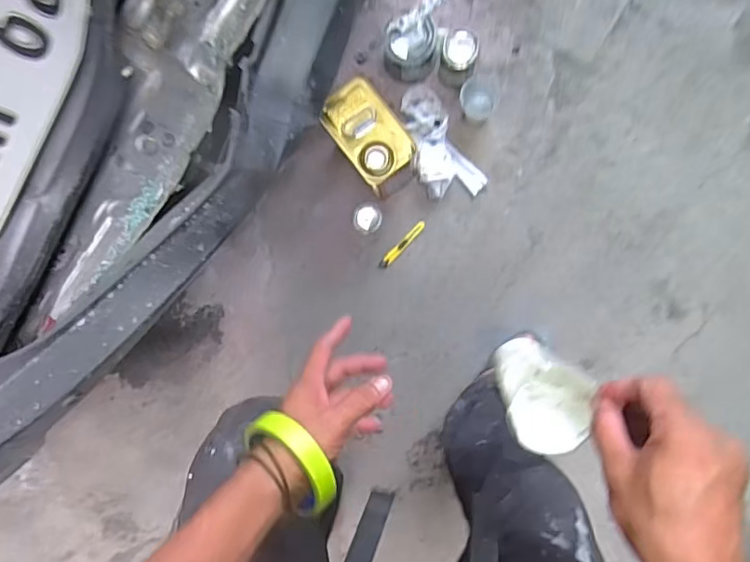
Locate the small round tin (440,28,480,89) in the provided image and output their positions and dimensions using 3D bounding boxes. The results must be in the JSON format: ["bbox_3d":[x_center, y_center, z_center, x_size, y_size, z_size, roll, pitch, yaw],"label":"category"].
[{"bbox_3d":[0.154,-0.405,0.987,0.063,0.126,0.063,0,92,3],"label":"small round tin"}]

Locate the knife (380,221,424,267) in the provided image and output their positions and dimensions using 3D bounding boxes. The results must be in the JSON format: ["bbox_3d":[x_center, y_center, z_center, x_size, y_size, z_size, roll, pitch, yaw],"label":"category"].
[{"bbox_3d":[0.056,-0.073,1.114,0.128,0.016,0.020,-44,91,4],"label":"knife"}]

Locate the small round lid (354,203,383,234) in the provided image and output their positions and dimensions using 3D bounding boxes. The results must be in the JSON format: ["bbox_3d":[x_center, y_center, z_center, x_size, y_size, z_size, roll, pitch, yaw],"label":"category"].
[{"bbox_3d":[-0.015,-0.129,1.109,0.057,0.010,0.061,0,92,3],"label":"small round lid"}]

